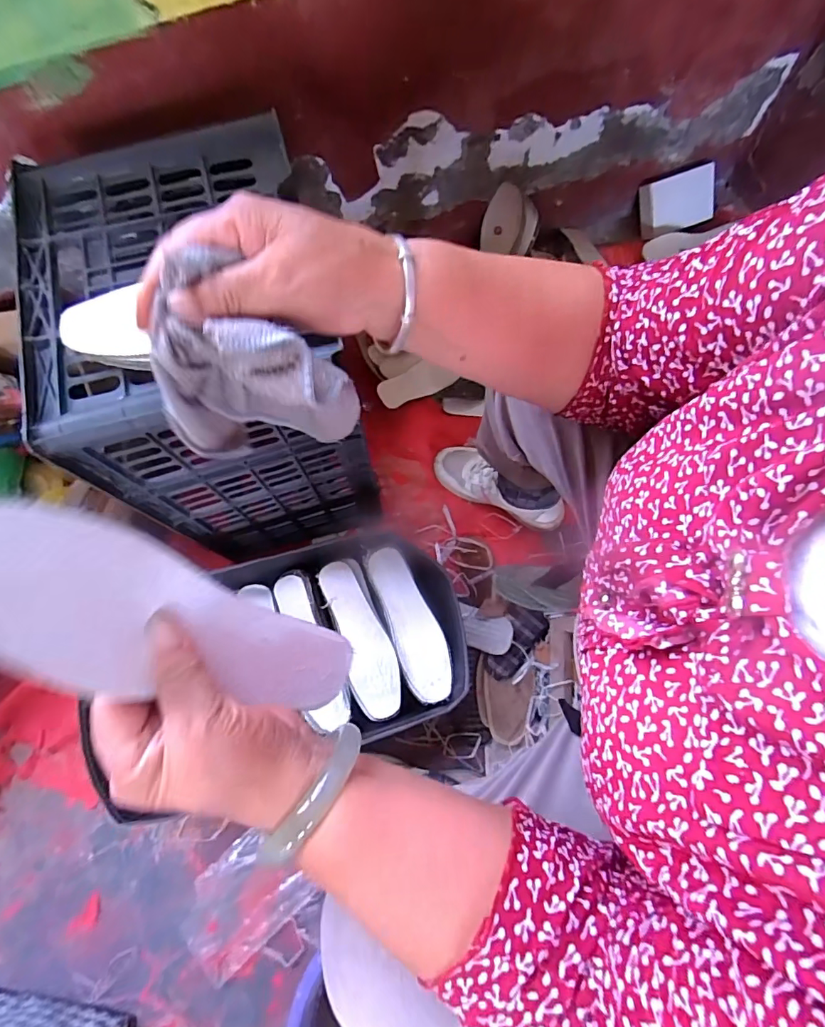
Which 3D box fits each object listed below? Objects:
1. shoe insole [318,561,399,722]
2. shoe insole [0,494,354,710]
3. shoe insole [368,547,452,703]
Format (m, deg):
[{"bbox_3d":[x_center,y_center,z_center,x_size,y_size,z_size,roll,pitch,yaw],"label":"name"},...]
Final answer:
[{"bbox_3d":[-0.071,0.173,0.677,0.067,0.011,0.220,-19,73,-5],"label":"shoe insole"},{"bbox_3d":[-0.112,0.060,0.241,0.018,0.214,0.066,6,69,39],"label":"shoe insole"},{"bbox_3d":[-0.002,0.152,0.673,0.069,0.015,0.217,-18,73,-4],"label":"shoe insole"}]

